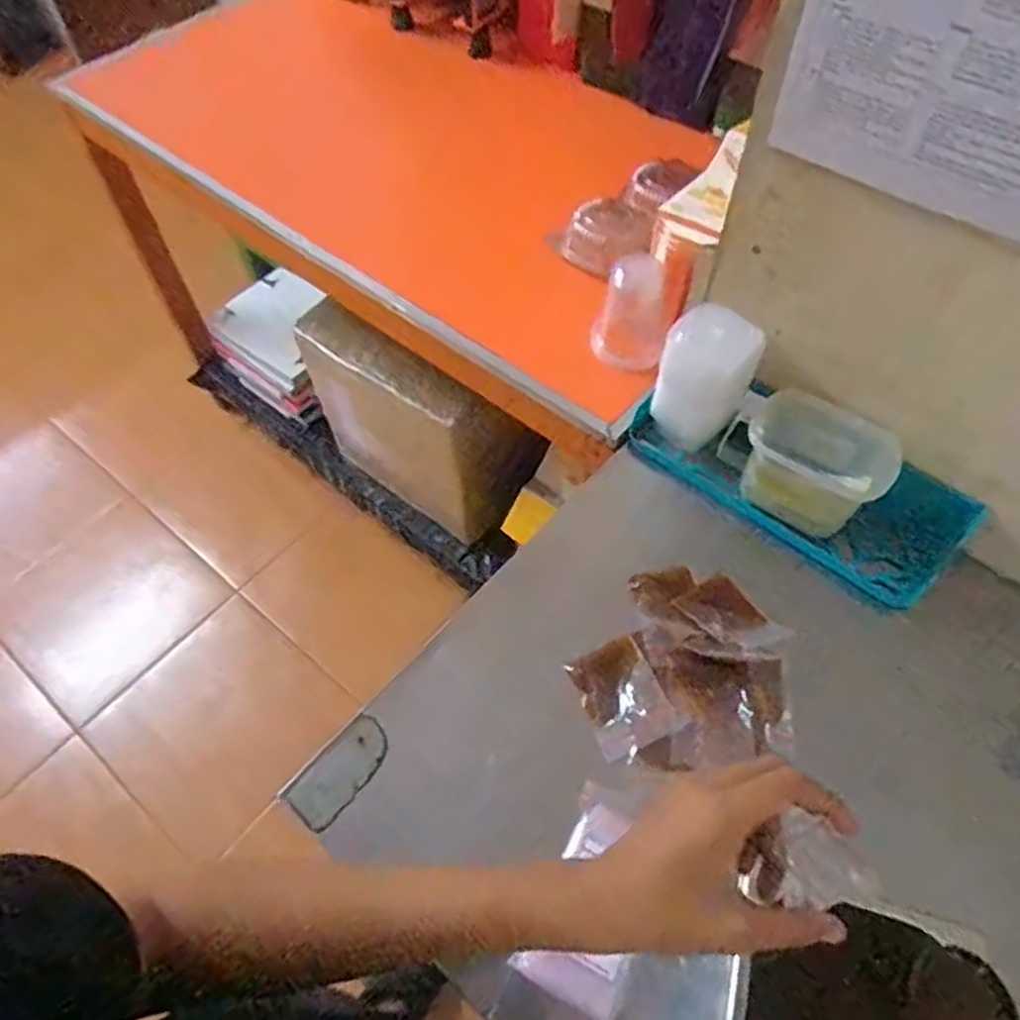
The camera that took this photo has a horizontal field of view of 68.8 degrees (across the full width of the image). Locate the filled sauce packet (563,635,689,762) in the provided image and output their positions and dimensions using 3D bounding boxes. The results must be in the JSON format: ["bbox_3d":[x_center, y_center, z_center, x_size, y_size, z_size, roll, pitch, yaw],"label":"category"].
[{"bbox_3d":[0.098,0.166,0.660,0.075,0.013,0.096,-25,60,-14],"label":"filled sauce packet"}]

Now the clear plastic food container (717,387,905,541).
[{"bbox_3d":[0.287,-0.048,0.728,0.093,0.083,0.151,-40,65,-22],"label":"clear plastic food container"}]

